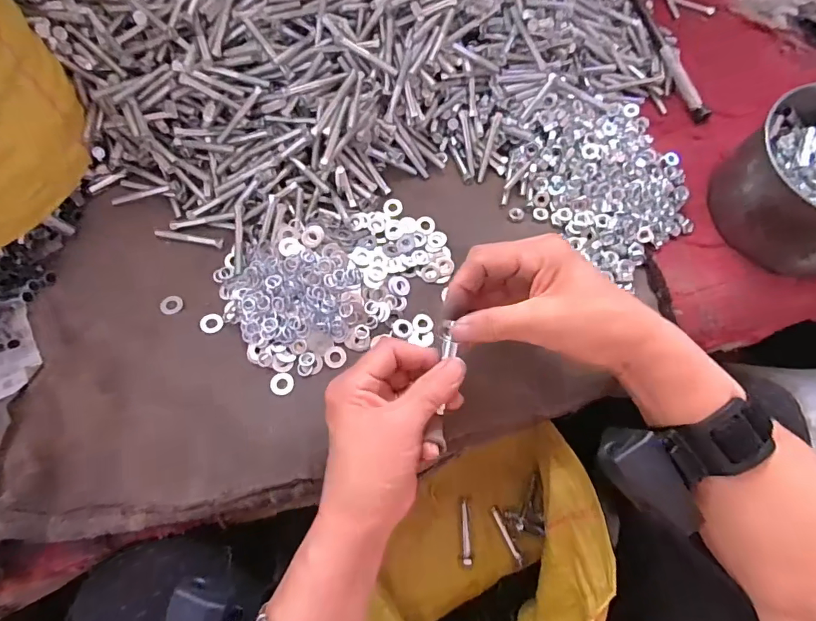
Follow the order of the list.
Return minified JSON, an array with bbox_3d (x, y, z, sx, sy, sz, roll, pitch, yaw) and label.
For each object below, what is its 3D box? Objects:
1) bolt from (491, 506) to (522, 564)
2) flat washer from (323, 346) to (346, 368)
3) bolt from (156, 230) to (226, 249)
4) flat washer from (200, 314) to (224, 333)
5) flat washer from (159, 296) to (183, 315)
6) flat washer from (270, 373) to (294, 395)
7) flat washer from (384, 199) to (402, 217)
[{"bbox_3d":[0.096,0.217,0.439,0.008,0.007,0.053,-21,70,-10],"label":"bolt"},{"bbox_3d":[-0.056,0.036,0.351,0.016,0.004,0.017,1,68,-2],"label":"flat washer"},{"bbox_3d":[-0.181,-0.061,0.375,0.055,0.005,0.009,9,68,1],"label":"bolt"},{"bbox_3d":[-0.154,0.010,0.355,0.017,0.004,0.017,1,68,-2],"label":"flat washer"},{"bbox_3d":[-0.187,-0.005,0.357,0.017,0.004,0.017,1,68,-2],"label":"flat washer"},{"bbox_3d":[-0.095,0.055,0.341,0.016,0.004,0.017,1,68,-2],"label":"flat washer"},{"bbox_3d":[-0.013,-0.092,0.402,0.017,0.004,0.018,1,68,-2],"label":"flat washer"}]

